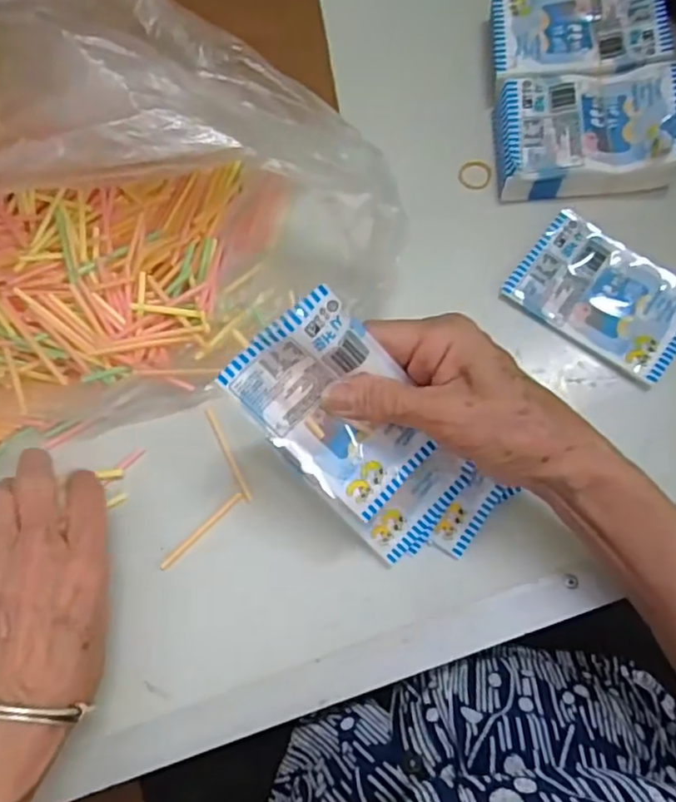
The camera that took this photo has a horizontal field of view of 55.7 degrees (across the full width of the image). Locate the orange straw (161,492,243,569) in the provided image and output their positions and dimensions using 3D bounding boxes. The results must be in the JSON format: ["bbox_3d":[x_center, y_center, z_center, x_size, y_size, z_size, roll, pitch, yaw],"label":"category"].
[{"bbox_3d":[-0.082,0.078,0.383,0.063,0.004,0.005,-43,77,-4],"label":"orange straw"}]

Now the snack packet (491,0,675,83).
[{"bbox_3d":[0.153,-0.240,0.406,0.103,0.016,0.069,-2,77,6],"label":"snack packet"}]

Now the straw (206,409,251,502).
[{"bbox_3d":[-0.068,0.032,0.390,0.004,0.004,0.062,-27,76,0],"label":"straw"}]

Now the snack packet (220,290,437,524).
[{"bbox_3d":[0.002,0.004,0.299,0.065,0.012,0.101,-42,113,7],"label":"snack packet"}]

